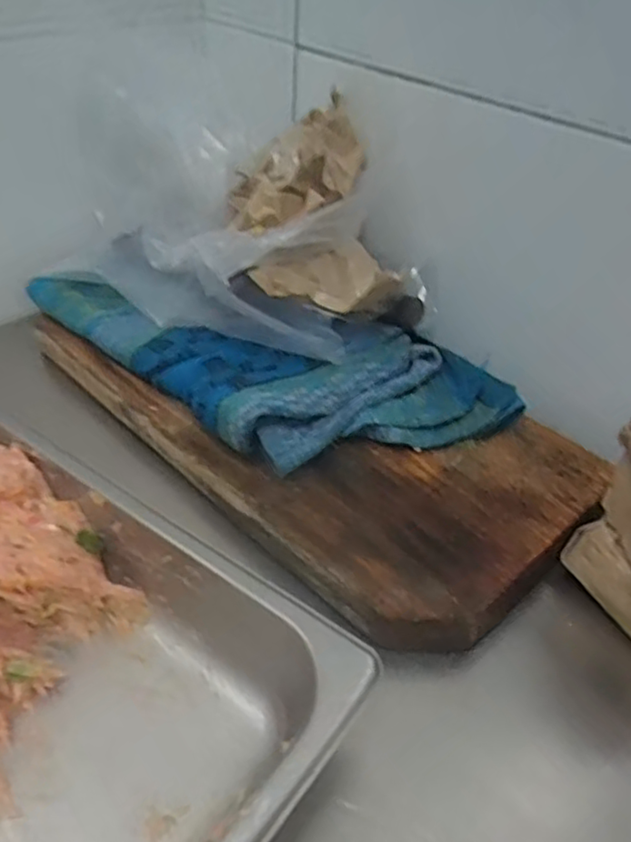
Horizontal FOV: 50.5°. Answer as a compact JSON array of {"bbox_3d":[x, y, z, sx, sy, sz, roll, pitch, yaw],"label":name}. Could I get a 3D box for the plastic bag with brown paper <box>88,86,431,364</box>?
[{"bbox_3d":[-0.033,-0.154,0.554,0.215,0.146,0.199,32,48,29],"label":"plastic bag with brown paper"}]

